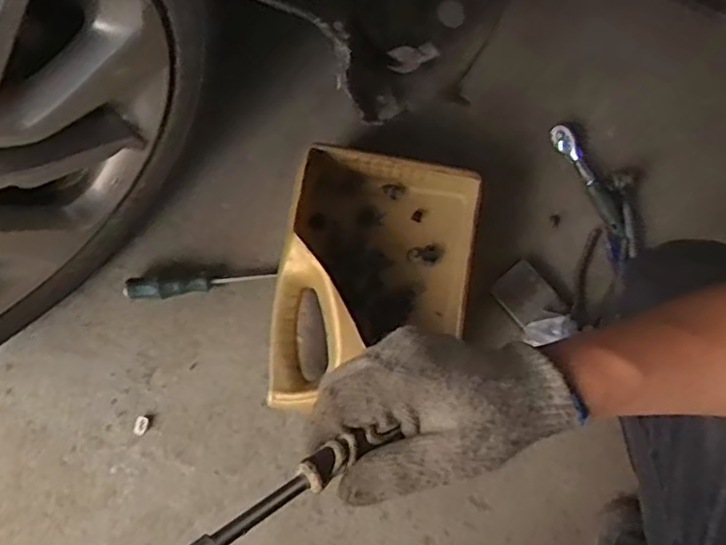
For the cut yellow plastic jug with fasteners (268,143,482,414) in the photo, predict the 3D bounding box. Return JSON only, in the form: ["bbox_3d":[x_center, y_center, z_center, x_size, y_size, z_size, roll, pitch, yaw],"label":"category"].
[{"bbox_3d":[0.010,0.012,0.709,0.207,0.106,0.297,12,80,1],"label":"cut yellow plastic jug with fasteners"}]

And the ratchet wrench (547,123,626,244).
[{"bbox_3d":[0.281,-0.112,0.774,0.030,0.033,0.154,-31,82,-6],"label":"ratchet wrench"}]

